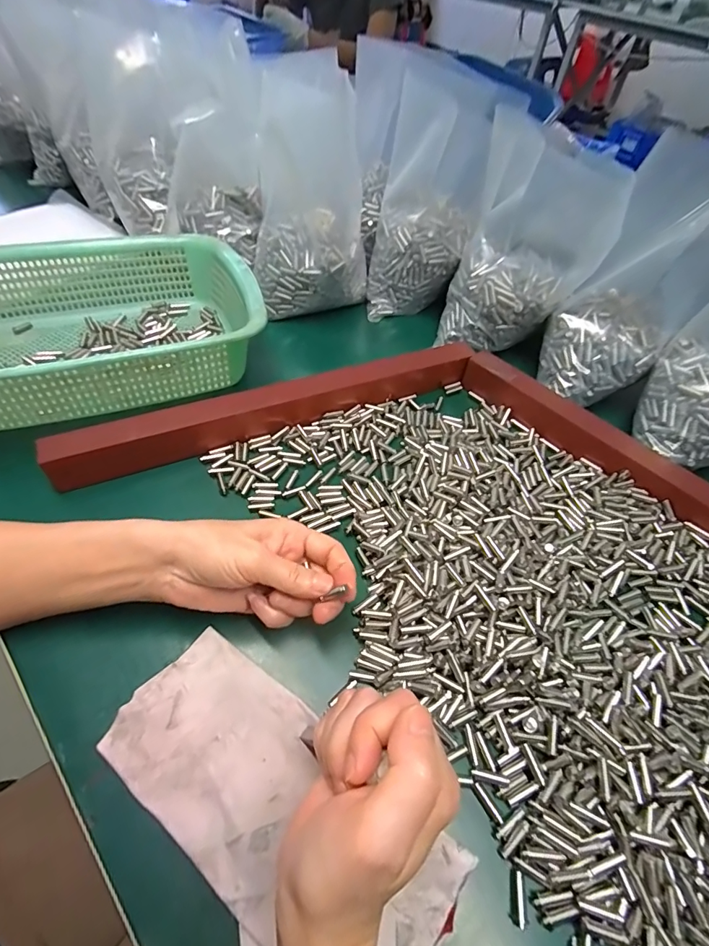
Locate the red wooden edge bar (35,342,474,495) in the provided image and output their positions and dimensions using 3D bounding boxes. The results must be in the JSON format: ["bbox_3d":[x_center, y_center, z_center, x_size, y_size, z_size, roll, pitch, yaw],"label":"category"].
[{"bbox_3d":[-0.064,-0.065,0.401,0.388,0.041,0.027,-19,57,-18],"label":"red wooden edge bar"}]

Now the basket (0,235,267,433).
[{"bbox_3d":[-0.246,-0.145,0.418,0.295,0.087,0.222,-20,58,-18],"label":"basket"}]

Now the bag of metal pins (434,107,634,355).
[{"bbox_3d":[0.174,-0.227,0.451,0.128,0.185,0.089,12,54,4],"label":"bag of metal pins"}]

